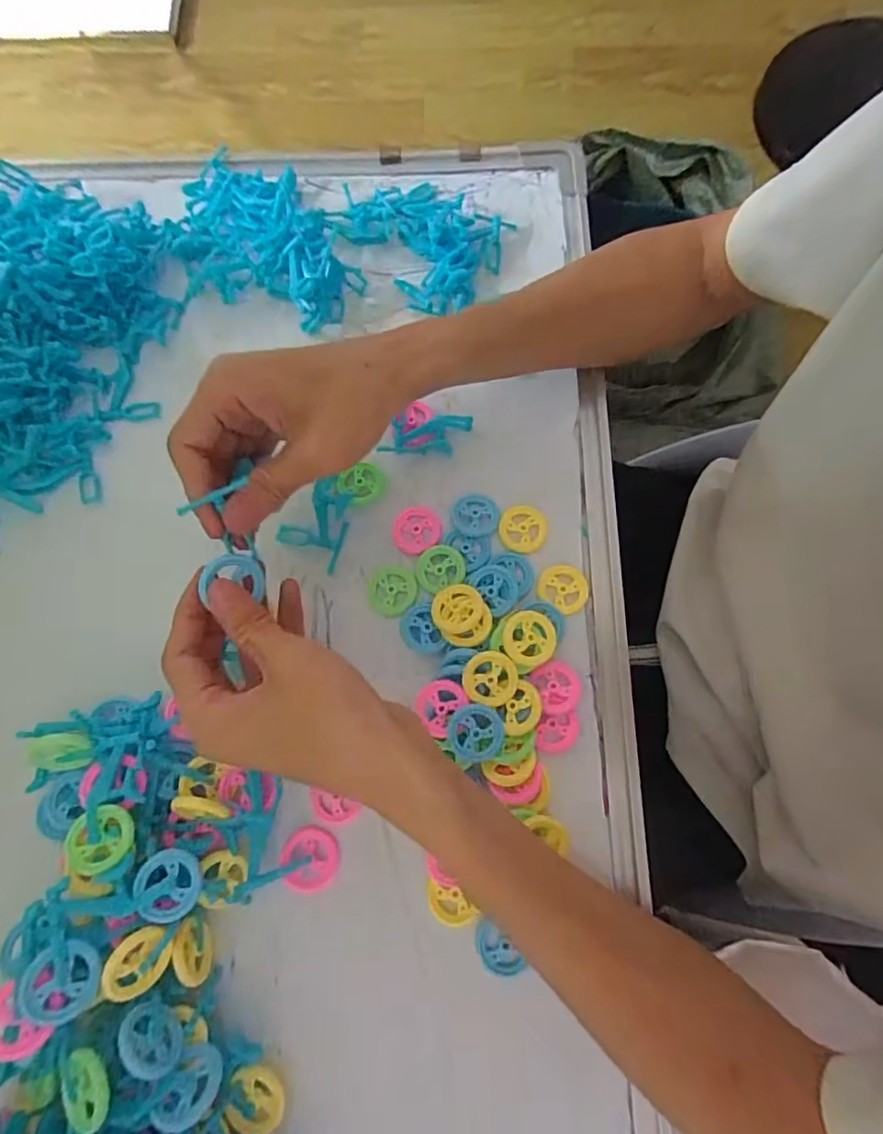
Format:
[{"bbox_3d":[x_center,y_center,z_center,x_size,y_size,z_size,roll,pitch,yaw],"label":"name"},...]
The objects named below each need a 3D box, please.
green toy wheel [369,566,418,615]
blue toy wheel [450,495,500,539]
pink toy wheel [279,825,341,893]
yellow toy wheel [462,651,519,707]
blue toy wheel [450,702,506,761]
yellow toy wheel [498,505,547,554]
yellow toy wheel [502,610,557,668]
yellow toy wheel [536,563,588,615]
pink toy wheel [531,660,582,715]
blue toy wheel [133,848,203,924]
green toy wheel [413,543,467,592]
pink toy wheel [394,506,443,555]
[{"bbox_3d":[-0.029,0.014,0.332,0.029,0.004,0.029,0,77,1],"label":"green toy wheel"},{"bbox_3d":[0.021,-0.031,0.340,0.029,0.006,0.028,0,77,1],"label":"blue toy wheel"},{"bbox_3d":[-0.069,0.154,0.292,0.029,0.006,0.029,6,64,-13],"label":"pink toy wheel"},{"bbox_3d":[0.027,0.060,0.299,0.030,0.007,0.028,-2,77,1],"label":"yellow toy wheel"},{"bbox_3d":[0.019,0.088,0.293,0.029,0.006,0.029,0,77,1],"label":"blue toy wheel"},{"bbox_3d":[0.050,-0.023,0.337,0.029,0.004,0.030,0,77,1],"label":"yellow toy wheel"},{"bbox_3d":[0.048,0.039,0.305,0.029,0.007,0.030,0,77,1],"label":"yellow toy wheel"},{"bbox_3d":[0.072,0.012,0.327,0.030,0.004,0.027,40,81,10],"label":"yellow toy wheel"},{"bbox_3d":[0.066,0.067,0.310,0.026,0.005,0.028,0,77,1],"label":"pink toy wheel"},{"bbox_3d":[-0.128,0.150,0.260,0.029,0.004,0.030,6,59,-10],"label":"blue toy wheel"},{"bbox_3d":[-0.001,0.000,0.332,0.030,0.006,0.028,0,77,1],"label":"green toy wheel"},{"bbox_3d":[-0.015,-0.023,0.342,0.029,0.006,0.030,0,77,1],"label":"pink toy wheel"}]

